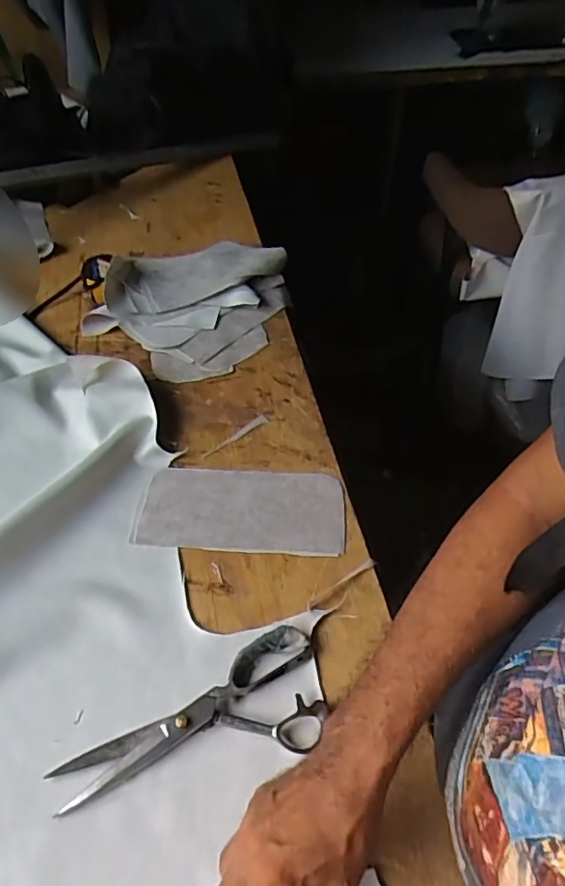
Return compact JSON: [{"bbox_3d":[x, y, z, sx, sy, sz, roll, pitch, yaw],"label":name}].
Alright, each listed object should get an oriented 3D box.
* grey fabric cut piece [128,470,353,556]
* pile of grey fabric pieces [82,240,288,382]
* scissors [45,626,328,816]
[{"bbox_3d":[-0.048,0.074,0.661,0.232,0.004,0.106,2,51,2],"label":"grey fabric cut piece"},{"bbox_3d":[-0.141,-0.223,0.883,0.257,0.043,0.302,13,52,11],"label":"pile of grey fabric pieces"},{"bbox_3d":[-0.072,0.254,0.508,0.242,0.016,0.097,-22,54,-16],"label":"scissors"}]

